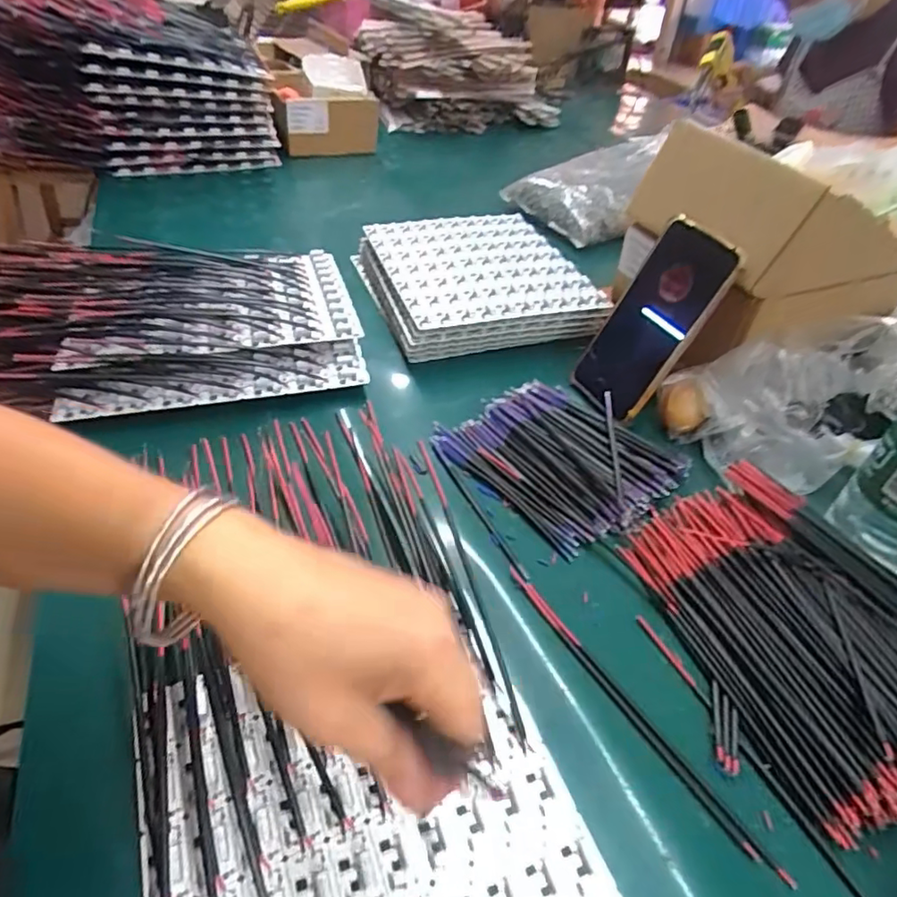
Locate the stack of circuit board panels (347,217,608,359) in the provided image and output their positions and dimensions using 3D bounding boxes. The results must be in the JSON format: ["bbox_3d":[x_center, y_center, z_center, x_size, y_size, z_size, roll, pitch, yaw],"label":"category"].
[{"bbox_3d":[0.024,-0.186,0.652,0.205,0.040,0.241,-13,46,-15],"label":"stack of circuit board panels"}]

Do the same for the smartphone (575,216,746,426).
[{"bbox_3d":[0.171,-0.107,0.506,0.018,0.158,0.080,7,36,-38],"label":"smartphone"}]

